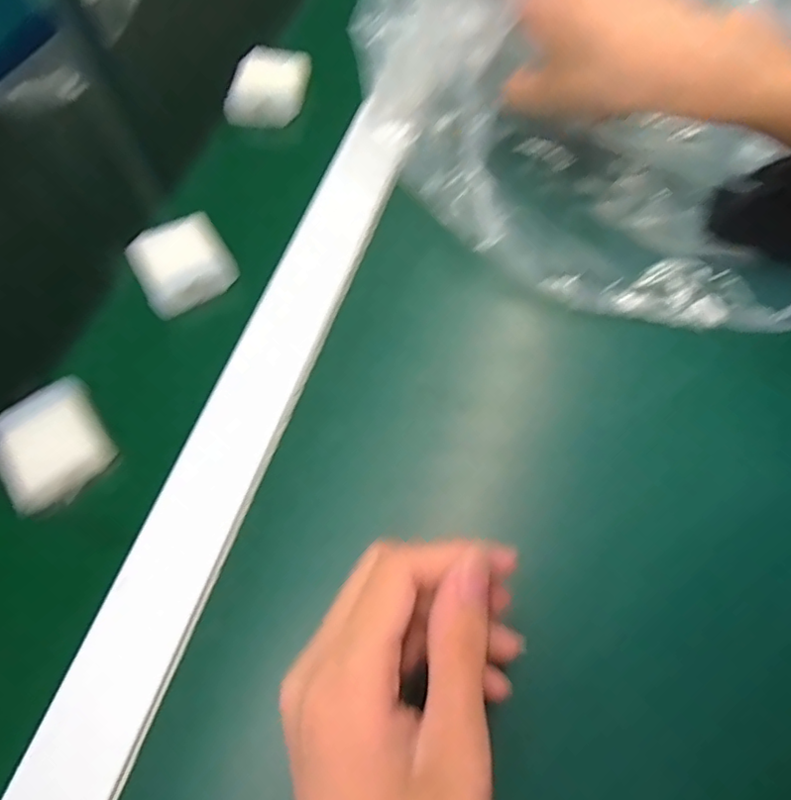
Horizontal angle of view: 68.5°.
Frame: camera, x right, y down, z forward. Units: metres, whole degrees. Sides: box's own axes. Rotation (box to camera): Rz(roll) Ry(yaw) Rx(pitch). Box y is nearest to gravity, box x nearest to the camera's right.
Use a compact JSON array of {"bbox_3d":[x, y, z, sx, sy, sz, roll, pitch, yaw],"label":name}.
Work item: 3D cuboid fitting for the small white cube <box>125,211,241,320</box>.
[{"bbox_3d":[-0.121,-0.078,0.331,0.053,0.019,0.047,-34,66,-15],"label":"small white cube"}]

